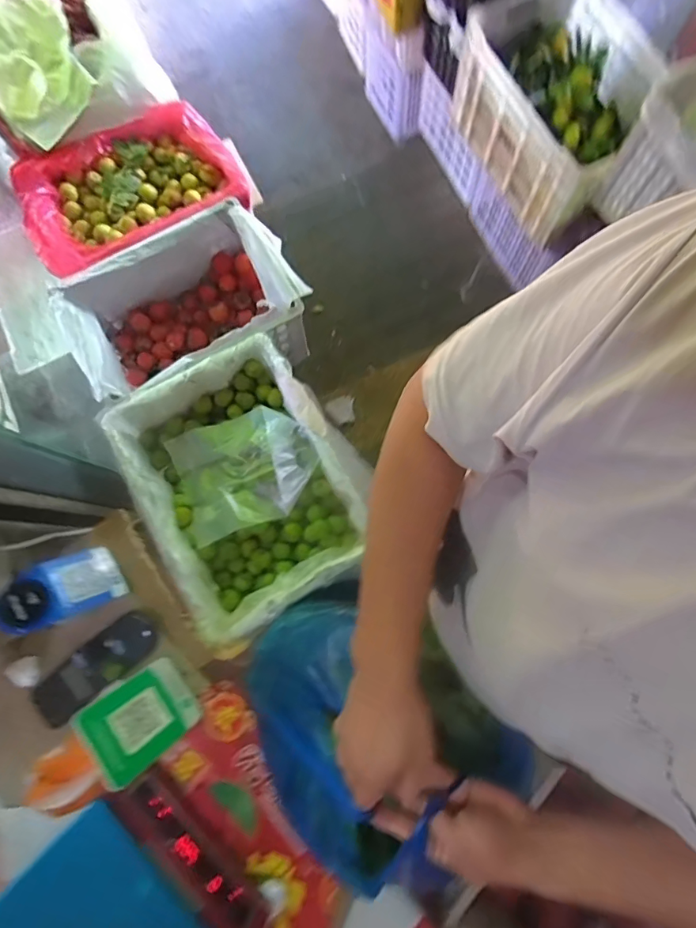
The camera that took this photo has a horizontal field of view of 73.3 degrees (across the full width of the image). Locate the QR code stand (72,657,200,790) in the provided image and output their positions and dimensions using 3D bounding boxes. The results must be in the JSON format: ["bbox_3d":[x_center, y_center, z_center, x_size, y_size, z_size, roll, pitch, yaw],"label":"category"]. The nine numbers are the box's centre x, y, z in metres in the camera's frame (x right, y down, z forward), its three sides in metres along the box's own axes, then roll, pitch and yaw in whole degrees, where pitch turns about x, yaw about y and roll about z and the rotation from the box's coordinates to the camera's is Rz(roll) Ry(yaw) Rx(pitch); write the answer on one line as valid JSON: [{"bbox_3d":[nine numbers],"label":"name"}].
[{"bbox_3d":[-0.299,0.368,0.685,0.095,0.144,0.117,-39,82,-6],"label":"QR code stand"}]

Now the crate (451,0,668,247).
[{"bbox_3d":[0.651,-1.055,1.428,0.428,0.322,0.604,-29,81,-5],"label":"crate"}]

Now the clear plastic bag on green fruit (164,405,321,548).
[{"bbox_3d":[-0.197,0.012,0.918,0.270,0.058,0.220,-19,80,-3],"label":"clear plastic bag on green fruit"}]

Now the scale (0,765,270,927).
[{"bbox_3d":[-0.303,0.637,0.644,0.298,0.098,0.264,44,83,8],"label":"scale"}]

